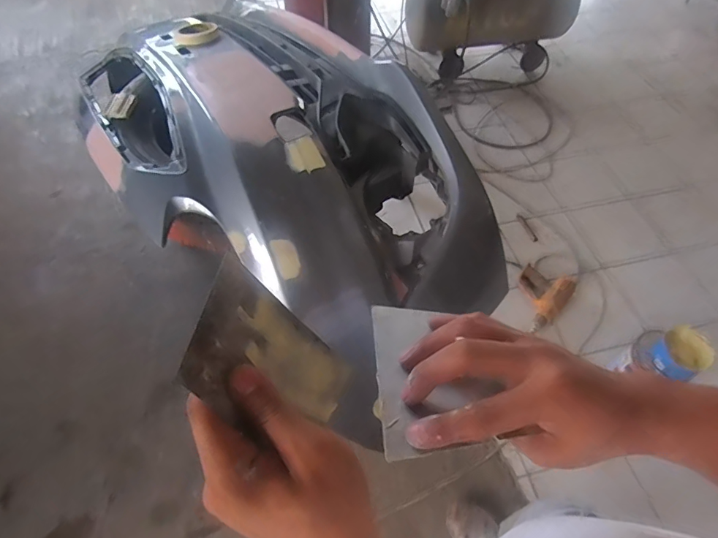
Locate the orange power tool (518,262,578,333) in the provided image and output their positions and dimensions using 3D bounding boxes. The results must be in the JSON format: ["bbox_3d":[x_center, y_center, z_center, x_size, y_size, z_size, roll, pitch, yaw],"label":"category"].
[{"bbox_3d":[0.644,0.106,1.659,0.186,0.084,0.293,28,58,19],"label":"orange power tool"}]

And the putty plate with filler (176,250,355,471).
[{"bbox_3d":[-0.052,0.058,0.283,0.004,0.117,0.087,-24,30,31],"label":"putty plate with filler"}]

